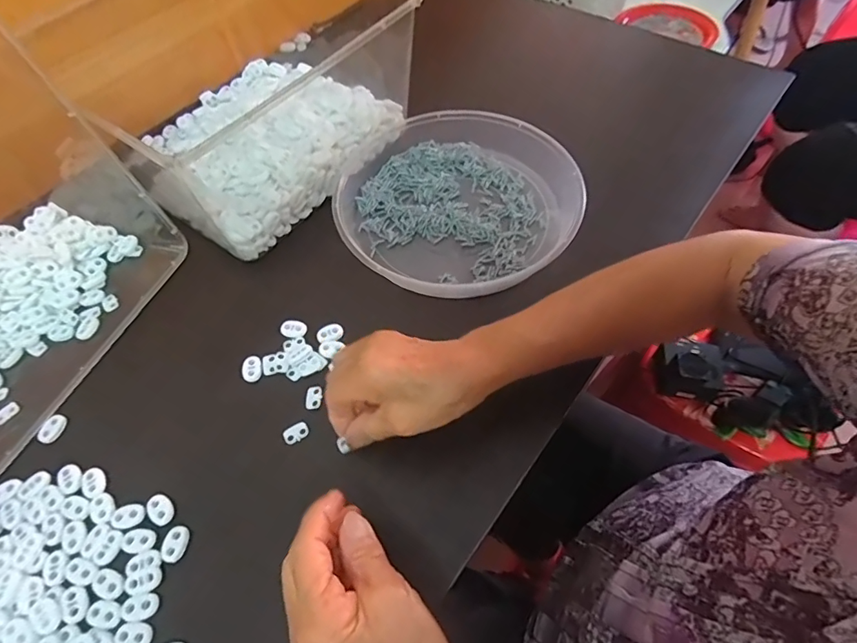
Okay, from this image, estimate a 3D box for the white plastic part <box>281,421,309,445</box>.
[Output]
[{"bbox_3d":[-0.103,0.088,0.373,0.020,0.006,0.013,-30,61,-16],"label":"white plastic part"}]

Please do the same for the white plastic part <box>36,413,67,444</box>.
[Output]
[{"bbox_3d":[-0.298,0.084,0.377,0.018,0.004,0.023,14,59,11],"label":"white plastic part"}]

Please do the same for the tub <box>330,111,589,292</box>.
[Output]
[{"bbox_3d":[0.029,-0.126,0.476,0.231,0.042,0.215,0,58,2],"label":"tub"}]

